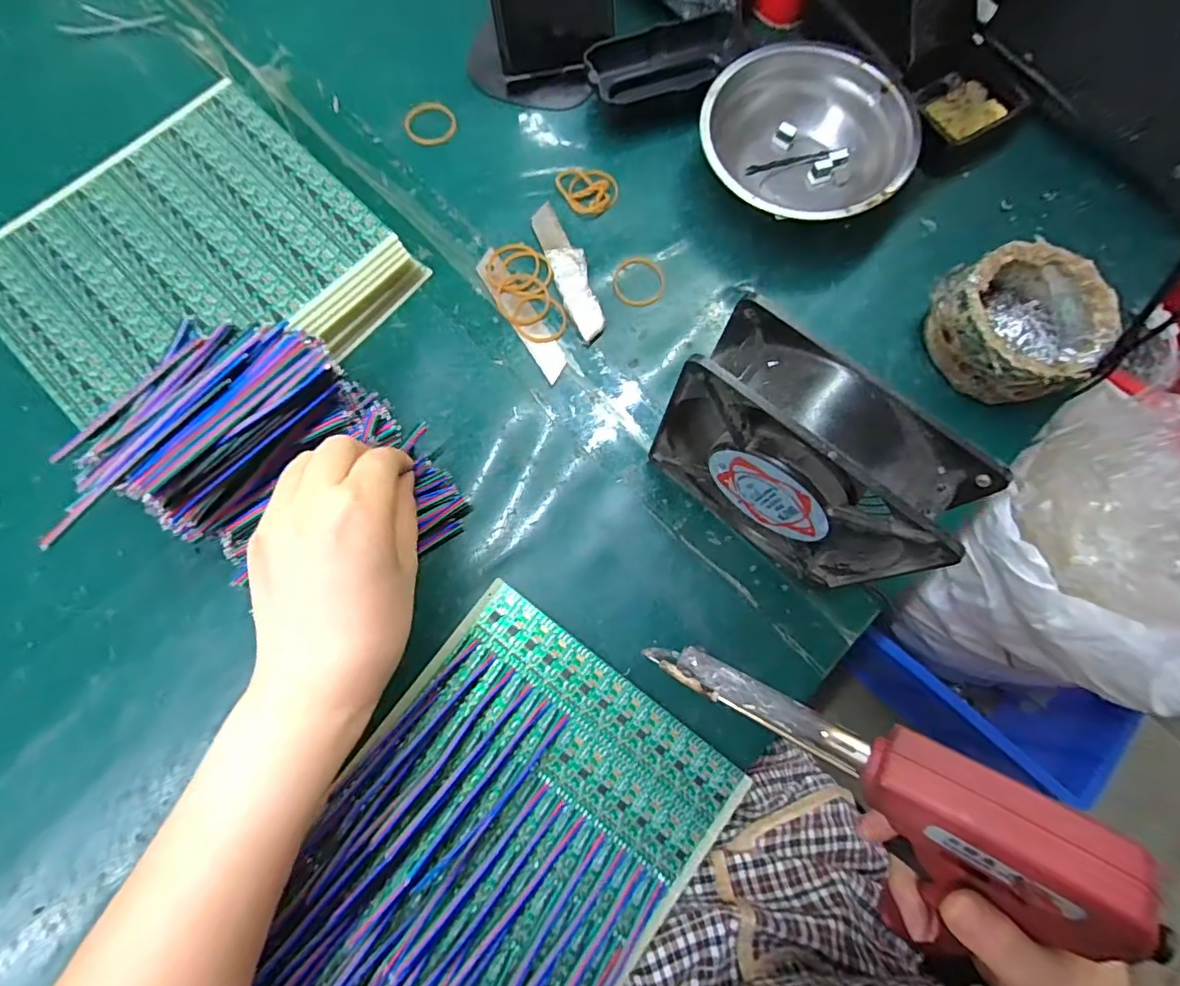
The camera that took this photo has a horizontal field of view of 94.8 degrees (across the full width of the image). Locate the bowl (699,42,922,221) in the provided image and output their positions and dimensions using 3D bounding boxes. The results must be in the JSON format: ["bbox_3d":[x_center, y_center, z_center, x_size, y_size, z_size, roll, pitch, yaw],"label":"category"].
[{"bbox_3d":[0.131,-0.216,0.343,0.124,0.047,0.111,9,76,1],"label":"bowl"}]

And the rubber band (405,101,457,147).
[{"bbox_3d":[-0.108,-0.250,0.370,0.034,0.004,0.031,0,88,-4],"label":"rubber band"}]

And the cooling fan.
[{"bbox_3d":[0.091,-0.011,0.253,0.118,0.120,0.040,38,78,8],"label":"cooling fan"}]

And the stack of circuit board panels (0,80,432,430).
[{"bbox_3d":[-0.233,-0.130,0.323,0.181,0.029,0.190,44,79,9],"label":"stack of circuit board panels"}]

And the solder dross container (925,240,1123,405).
[{"bbox_3d":[0.250,-0.097,0.316,0.083,0.041,0.081,0,76,-1],"label":"solder dross container"}]

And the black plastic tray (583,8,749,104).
[{"bbox_3d":[0.053,-0.295,0.370,0.105,0.022,0.050,-25,78,-7],"label":"black plastic tray"}]

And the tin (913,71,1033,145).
[{"bbox_3d":[0.245,-0.253,0.358,0.065,0.020,0.056,-40,80,-10],"label":"tin"}]

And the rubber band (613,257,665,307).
[{"bbox_3d":[0.031,-0.134,0.344,0.033,0.004,0.034,0,76,-1],"label":"rubber band"}]

